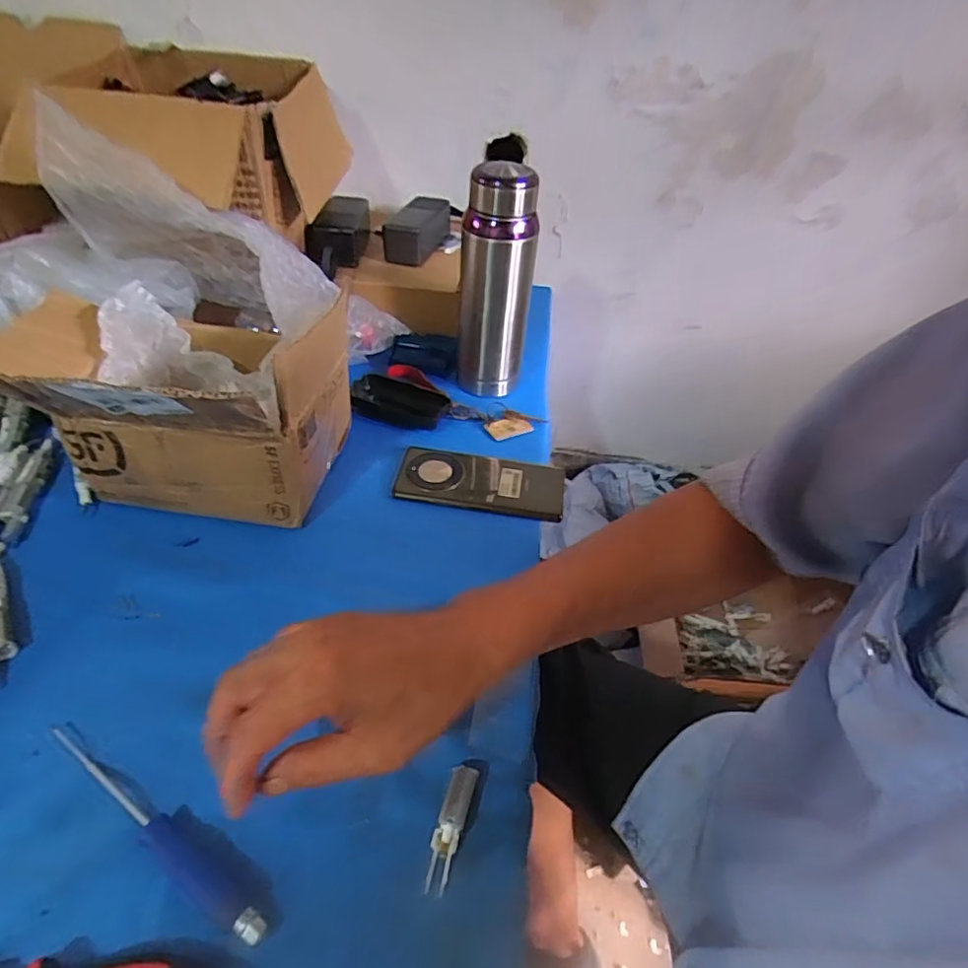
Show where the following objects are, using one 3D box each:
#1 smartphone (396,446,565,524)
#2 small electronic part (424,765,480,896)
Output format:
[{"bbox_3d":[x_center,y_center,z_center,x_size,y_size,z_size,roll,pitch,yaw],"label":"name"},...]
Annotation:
[{"bbox_3d":[-0.002,-0.005,0.560,0.162,0.010,0.075,8,44,2],"label":"smartphone"},{"bbox_3d":[-0.019,0.201,0.331,0.017,0.014,0.064,13,45,7],"label":"small electronic part"}]

